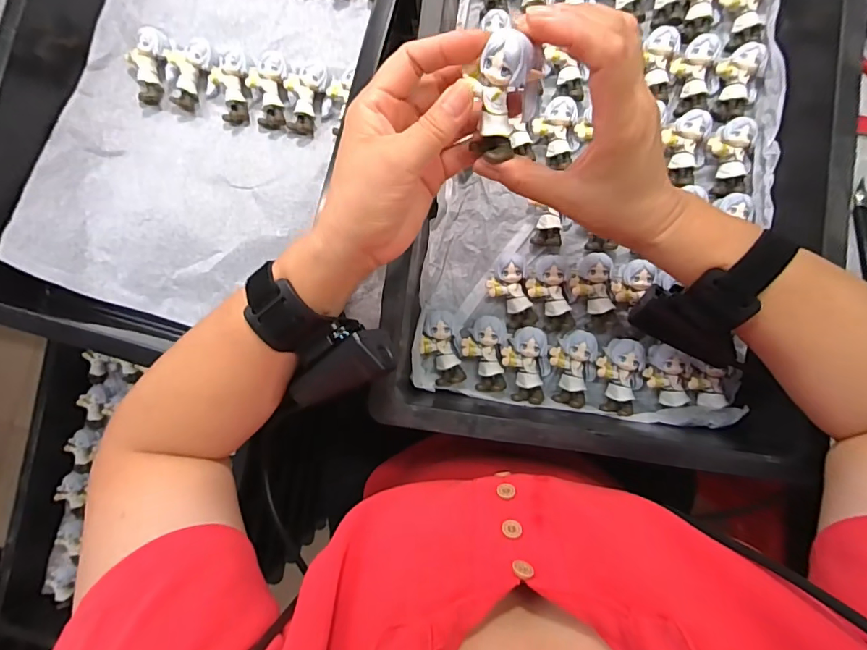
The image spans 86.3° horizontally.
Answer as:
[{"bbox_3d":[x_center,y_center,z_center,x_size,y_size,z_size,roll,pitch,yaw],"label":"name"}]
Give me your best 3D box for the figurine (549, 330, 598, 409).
[{"bbox_3d":[0.119,0.038,0.395,0.038,0.024,0.063,0,87,5],"label":"figurine"}]

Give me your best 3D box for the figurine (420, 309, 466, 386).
[{"bbox_3d":[0.008,0.021,0.406,0.032,0.023,0.064,-9,87,4],"label":"figurine"}]

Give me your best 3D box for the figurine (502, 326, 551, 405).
[{"bbox_3d":[0.082,0.035,0.400,0.038,0.024,0.064,-12,87,4],"label":"figurine"}]

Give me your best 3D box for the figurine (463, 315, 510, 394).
[{"bbox_3d":[0.045,0.025,0.403,0.038,0.024,0.063,4,88,5],"label":"figurine"}]

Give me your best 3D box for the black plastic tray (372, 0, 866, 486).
[{"bbox_3d":[0.143,-0.143,0.374,0.312,0.096,0.472,7,88,5],"label":"black plastic tray"}]

